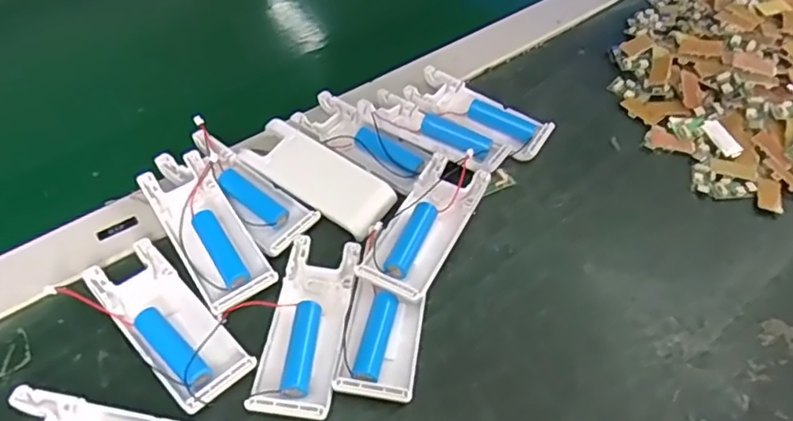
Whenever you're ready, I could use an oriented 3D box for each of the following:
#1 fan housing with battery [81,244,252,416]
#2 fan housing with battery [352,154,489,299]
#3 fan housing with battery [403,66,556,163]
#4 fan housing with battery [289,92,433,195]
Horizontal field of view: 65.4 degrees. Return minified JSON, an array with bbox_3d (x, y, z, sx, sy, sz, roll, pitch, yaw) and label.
[{"bbox_3d":[-0.118,0.055,0.319,0.040,0.011,0.103,-35,60,-30],"label":"fan housing with battery"},{"bbox_3d":[0.017,0.011,0.365,0.039,0.021,0.101,24,51,15],"label":"fan housing with battery"},{"bbox_3d":[0.060,-0.071,0.449,0.104,0.014,0.043,26,52,17],"label":"fan housing with battery"},{"bbox_3d":[-0.022,-0.048,0.419,0.096,0.017,0.038,31,53,21],"label":"fan housing with battery"}]

